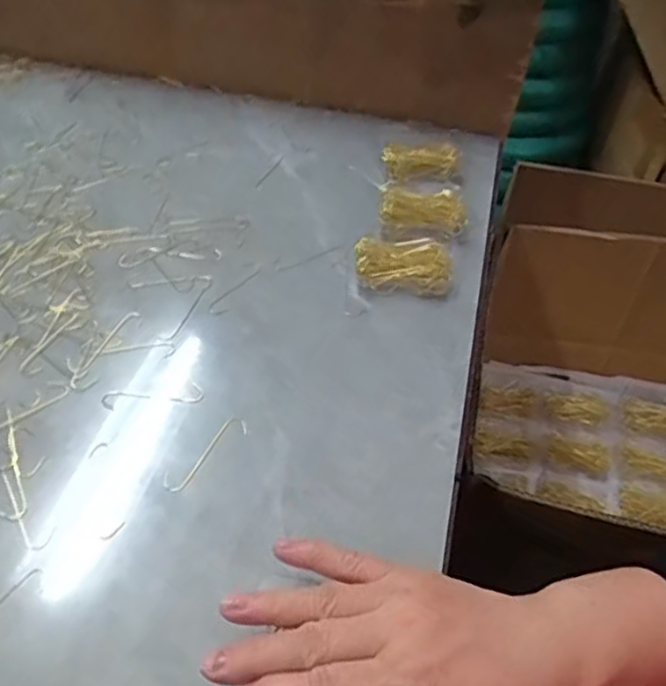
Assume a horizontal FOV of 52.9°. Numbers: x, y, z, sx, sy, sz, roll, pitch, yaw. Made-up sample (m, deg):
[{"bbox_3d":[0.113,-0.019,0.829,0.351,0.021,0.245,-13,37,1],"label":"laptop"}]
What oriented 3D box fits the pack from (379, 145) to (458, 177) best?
[{"bbox_3d":[0.078,-0.163,0.602,0.064,0.023,0.029,1,46,-3],"label":"pack"}]

